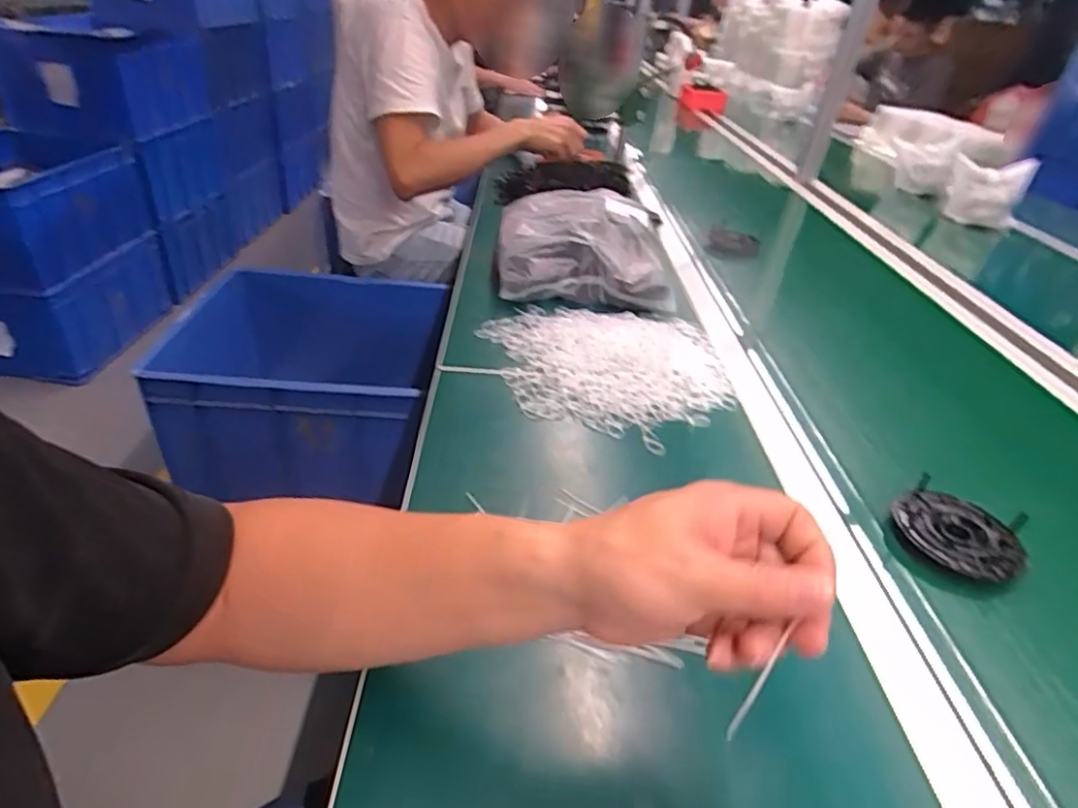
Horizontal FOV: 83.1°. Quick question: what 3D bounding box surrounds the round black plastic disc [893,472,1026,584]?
[{"bbox_3d":[0.369,0.111,0.538,0.098,0.018,0.094,29,40,28],"label":"round black plastic disc"}]

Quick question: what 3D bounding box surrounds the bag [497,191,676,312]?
[{"bbox_3d":[0.063,-0.255,0.947,0.244,0.084,0.309,3,34,-6],"label":"bag"}]

